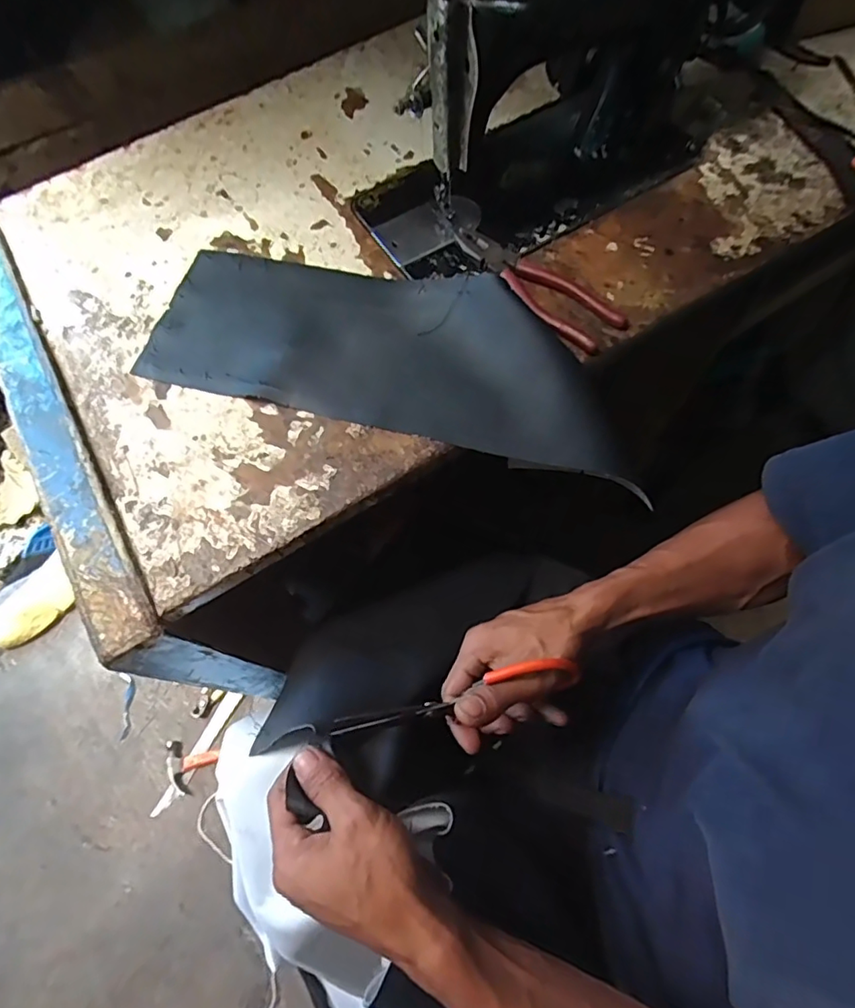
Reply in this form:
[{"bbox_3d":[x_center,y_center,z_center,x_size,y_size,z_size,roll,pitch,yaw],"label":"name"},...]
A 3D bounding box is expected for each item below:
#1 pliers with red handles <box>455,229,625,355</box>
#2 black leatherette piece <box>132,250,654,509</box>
[{"bbox_3d":[0.105,-0.223,0.545,0.200,0.018,0.062,37,73,14],"label":"pliers with red handles"},{"bbox_3d":[-0.036,-0.155,0.512,0.472,0.040,0.172,15,69,6],"label":"black leatherette piece"}]

